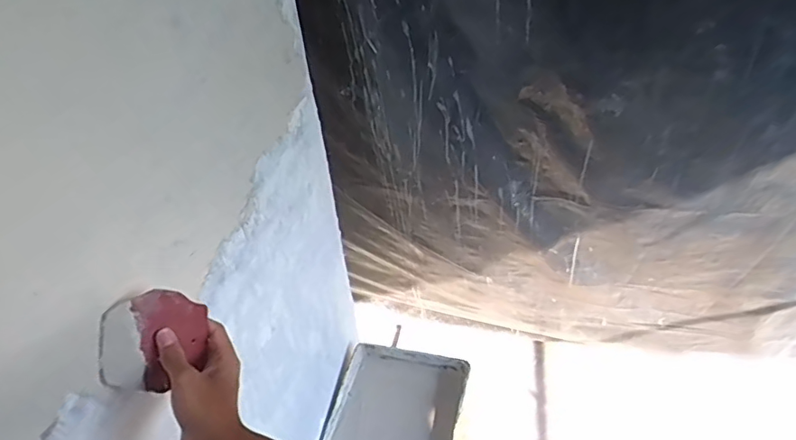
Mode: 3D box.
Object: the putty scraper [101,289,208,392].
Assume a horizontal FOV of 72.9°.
[{"bbox_3d":[-0.233,0.116,0.518,0.092,0.093,0.008,6,3,-32],"label":"putty scraper"}]

